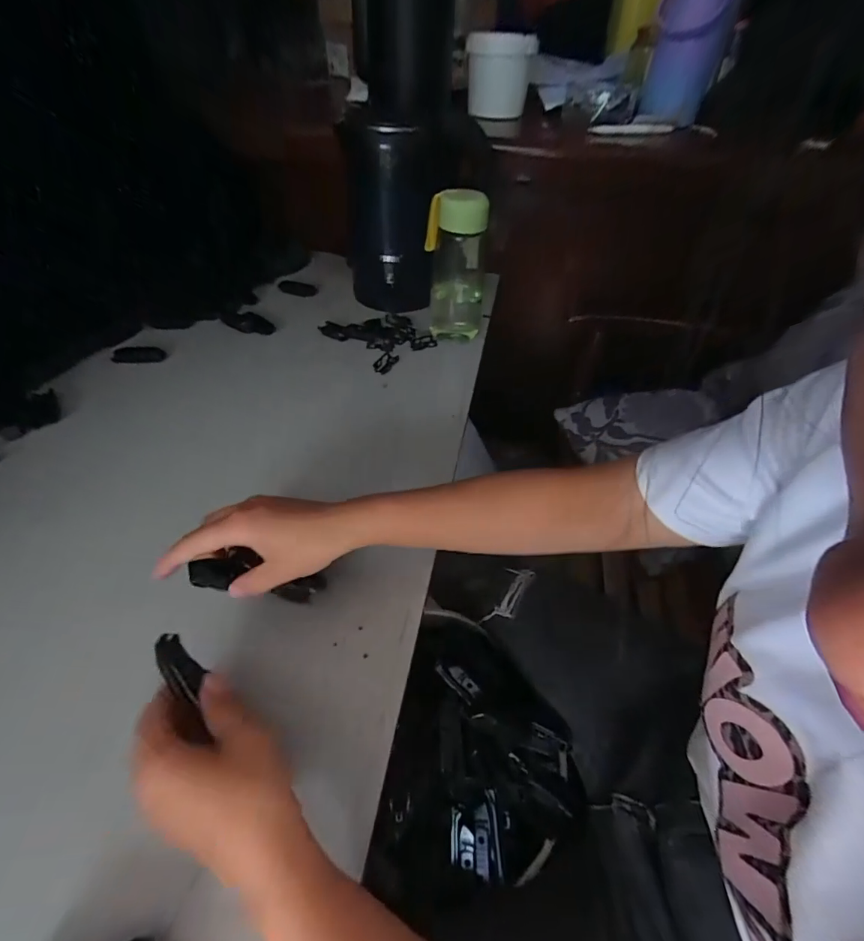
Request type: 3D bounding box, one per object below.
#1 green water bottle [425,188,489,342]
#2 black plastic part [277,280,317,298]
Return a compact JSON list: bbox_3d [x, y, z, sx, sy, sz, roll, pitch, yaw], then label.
[{"bbox_3d":[0.035,-0.286,0.616,0.086,0.193,0.081,4,48,2],"label":"green water bottle"},{"bbox_3d":[-0.234,-0.316,0.753,0.071,0.012,0.027,17,49,13],"label":"black plastic part"}]

